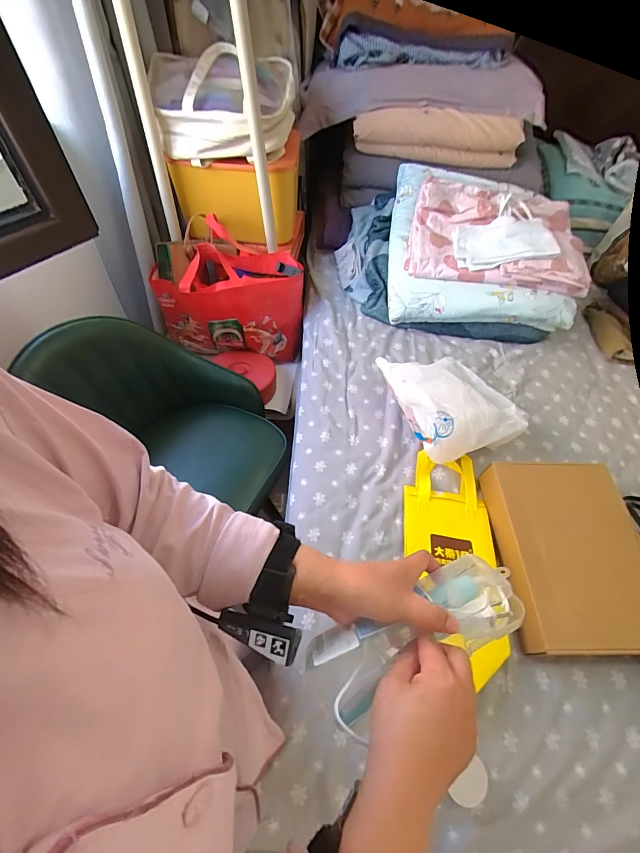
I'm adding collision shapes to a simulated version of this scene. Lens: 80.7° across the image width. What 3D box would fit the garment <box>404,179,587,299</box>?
[{"bbox_3d":[0.508,-0.564,1.093,0.486,0.075,0.354,7,73,6],"label":"garment"}]

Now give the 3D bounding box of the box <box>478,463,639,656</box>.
[{"bbox_3d":[0.501,0.251,0.756,0.270,0.084,0.351,1,57,-2],"label":"box"}]

